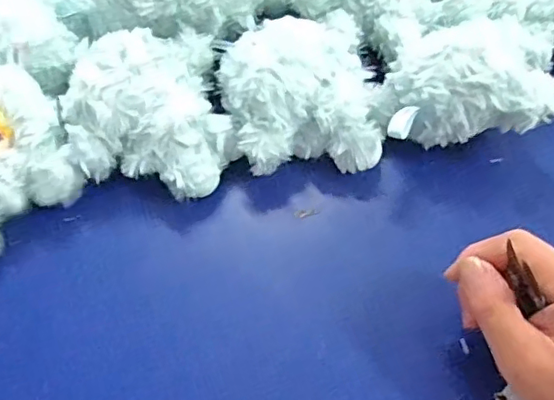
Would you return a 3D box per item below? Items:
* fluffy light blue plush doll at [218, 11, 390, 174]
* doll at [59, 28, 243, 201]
[{"bbox_3d":[0.019,-0.075,0.419,0.110,0.070,0.110,0,58,0],"label":"fluffy light blue plush doll"},{"bbox_3d":[-0.087,-0.052,0.405,0.109,0.074,0.109,-17,60,-7],"label":"doll"}]

